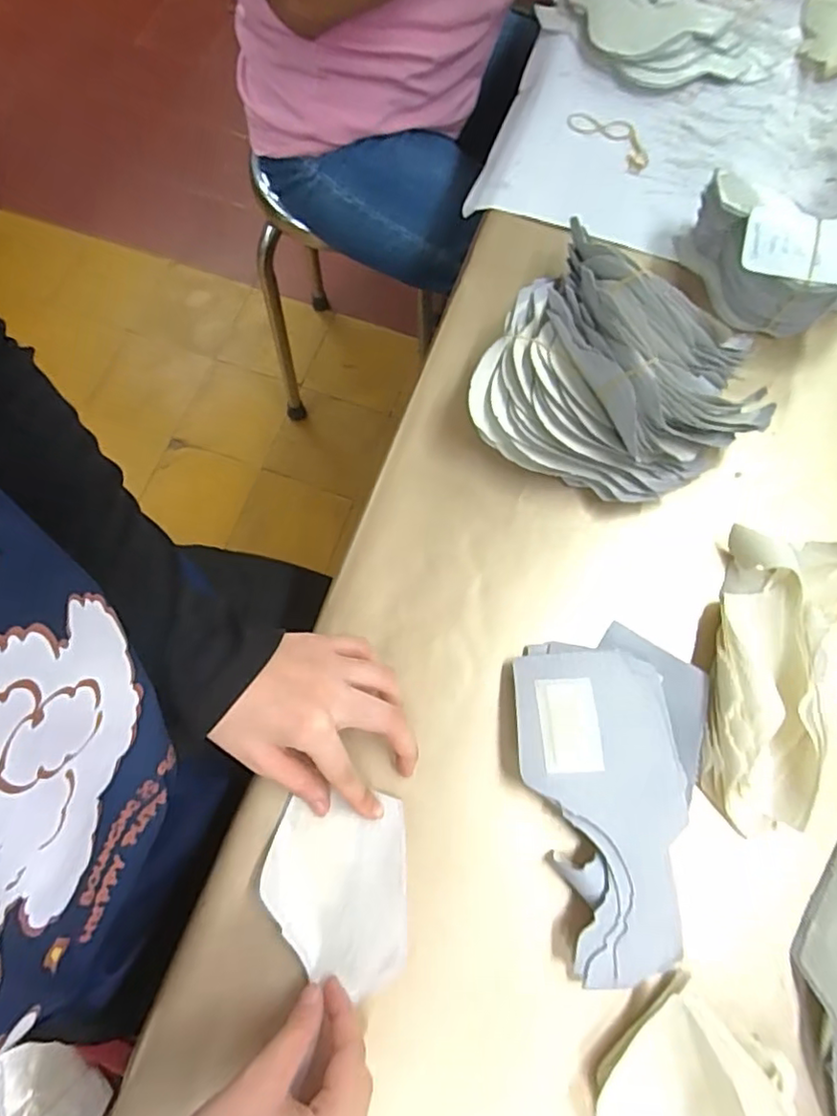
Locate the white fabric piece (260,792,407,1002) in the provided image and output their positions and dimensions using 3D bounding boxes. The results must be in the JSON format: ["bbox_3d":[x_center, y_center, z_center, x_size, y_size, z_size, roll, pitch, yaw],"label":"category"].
[{"bbox_3d":[-0.048,0.195,0.364,0.080,0.013,0.096,0,72,-2],"label":"white fabric piece"}]

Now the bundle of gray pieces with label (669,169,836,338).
[{"bbox_3d":[0.267,-0.221,0.455,0.149,0.069,0.089,34,76,9],"label":"bundle of gray pieces with label"}]

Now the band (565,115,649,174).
[{"bbox_3d":[0.169,-0.365,0.538,0.035,0.006,0.080,-41,78,-12],"label":"band"}]

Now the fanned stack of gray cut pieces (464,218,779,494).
[{"bbox_3d":[0.143,-0.126,0.426,0.175,0.092,0.165,30,75,8],"label":"fanned stack of gray cut pieces"}]

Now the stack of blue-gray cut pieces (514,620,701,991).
[{"bbox_3d":[0.109,0.140,0.376,0.114,0.025,0.194,11,73,3],"label":"stack of blue-gray cut pieces"}]

